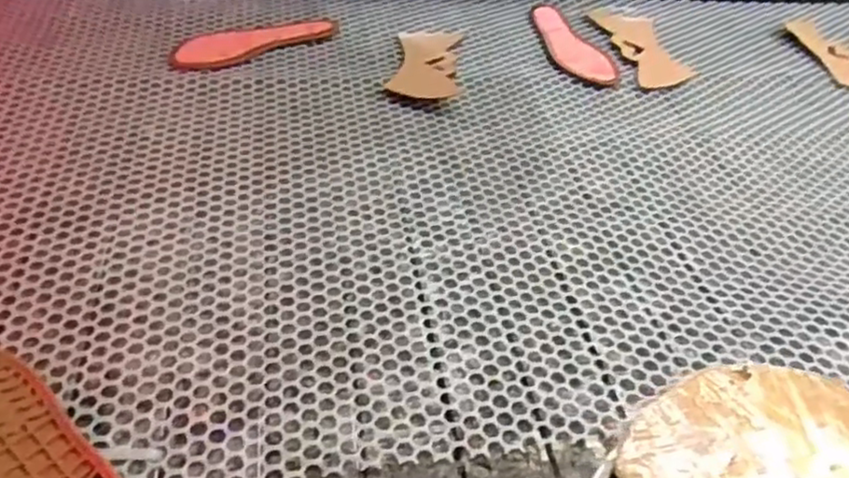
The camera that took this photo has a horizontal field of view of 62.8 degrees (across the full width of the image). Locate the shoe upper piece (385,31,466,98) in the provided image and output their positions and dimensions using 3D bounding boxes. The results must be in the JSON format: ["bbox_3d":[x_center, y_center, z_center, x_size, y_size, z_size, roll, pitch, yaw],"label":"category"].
[{"bbox_3d":[0.004,-0.229,0.897,0.086,0.006,0.166,8,42,1],"label":"shoe upper piece"}]

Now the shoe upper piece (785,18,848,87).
[{"bbox_3d":[0.605,-0.272,1.023,0.105,0.008,0.196,-10,45,-18],"label":"shoe upper piece"}]

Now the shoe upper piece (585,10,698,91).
[{"bbox_3d":[0.314,-0.277,0.995,0.096,0.011,0.218,-2,44,-11],"label":"shoe upper piece"}]

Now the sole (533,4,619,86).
[{"bbox_3d":[0.204,-0.280,0.978,0.078,0.007,0.225,-2,43,-10],"label":"sole"}]

